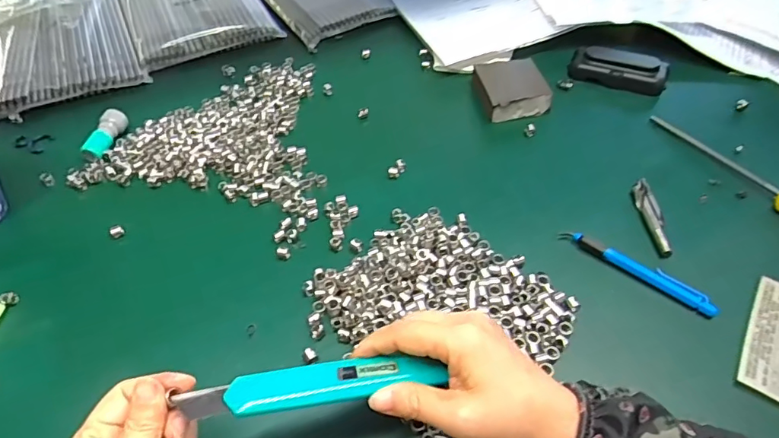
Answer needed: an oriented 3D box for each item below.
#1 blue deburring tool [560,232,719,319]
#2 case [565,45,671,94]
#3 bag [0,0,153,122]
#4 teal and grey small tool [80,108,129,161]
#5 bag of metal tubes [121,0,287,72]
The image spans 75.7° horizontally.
[{"bbox_3d":[0.199,0.038,0.404,0.123,0.013,0.012,32,59,28],"label":"blue deburring tool"},{"bbox_3d":[0.259,-0.172,0.567,0.103,0.036,0.034,22,55,22],"label":"case"},{"bbox_3d":[-0.449,-0.256,0.669,0.204,0.043,0.335,-20,50,-12],"label":"bag"},{"bbox_3d":[-0.300,-0.089,0.528,0.023,0.018,0.064,6,50,10],"label":"teal and grey small tool"},{"bbox_3d":[-0.293,-0.324,0.735,0.179,0.023,0.307,-23,51,-14],"label":"bag of metal tubes"}]

